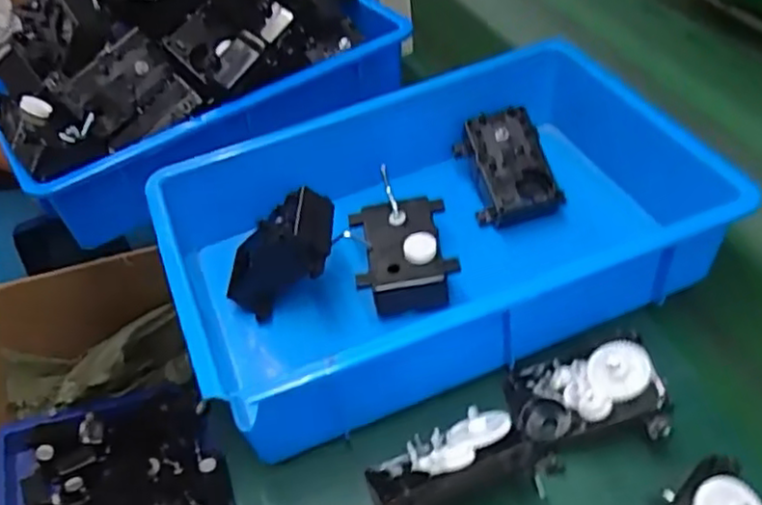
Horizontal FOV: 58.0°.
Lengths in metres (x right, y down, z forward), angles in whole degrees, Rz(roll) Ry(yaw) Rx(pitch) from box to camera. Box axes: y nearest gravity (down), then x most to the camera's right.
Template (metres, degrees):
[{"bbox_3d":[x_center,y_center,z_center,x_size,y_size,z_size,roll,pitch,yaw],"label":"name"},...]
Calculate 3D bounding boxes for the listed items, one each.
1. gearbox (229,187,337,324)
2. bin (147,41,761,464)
[{"bbox_3d":[-0.082,0.005,0.569,0.047,0.111,0.069,26,33,-33],"label":"gearbox"},{"bbox_3d":[0.042,-0.023,0.573,0.418,0.111,0.271,-17,46,-11],"label":"bin"}]

